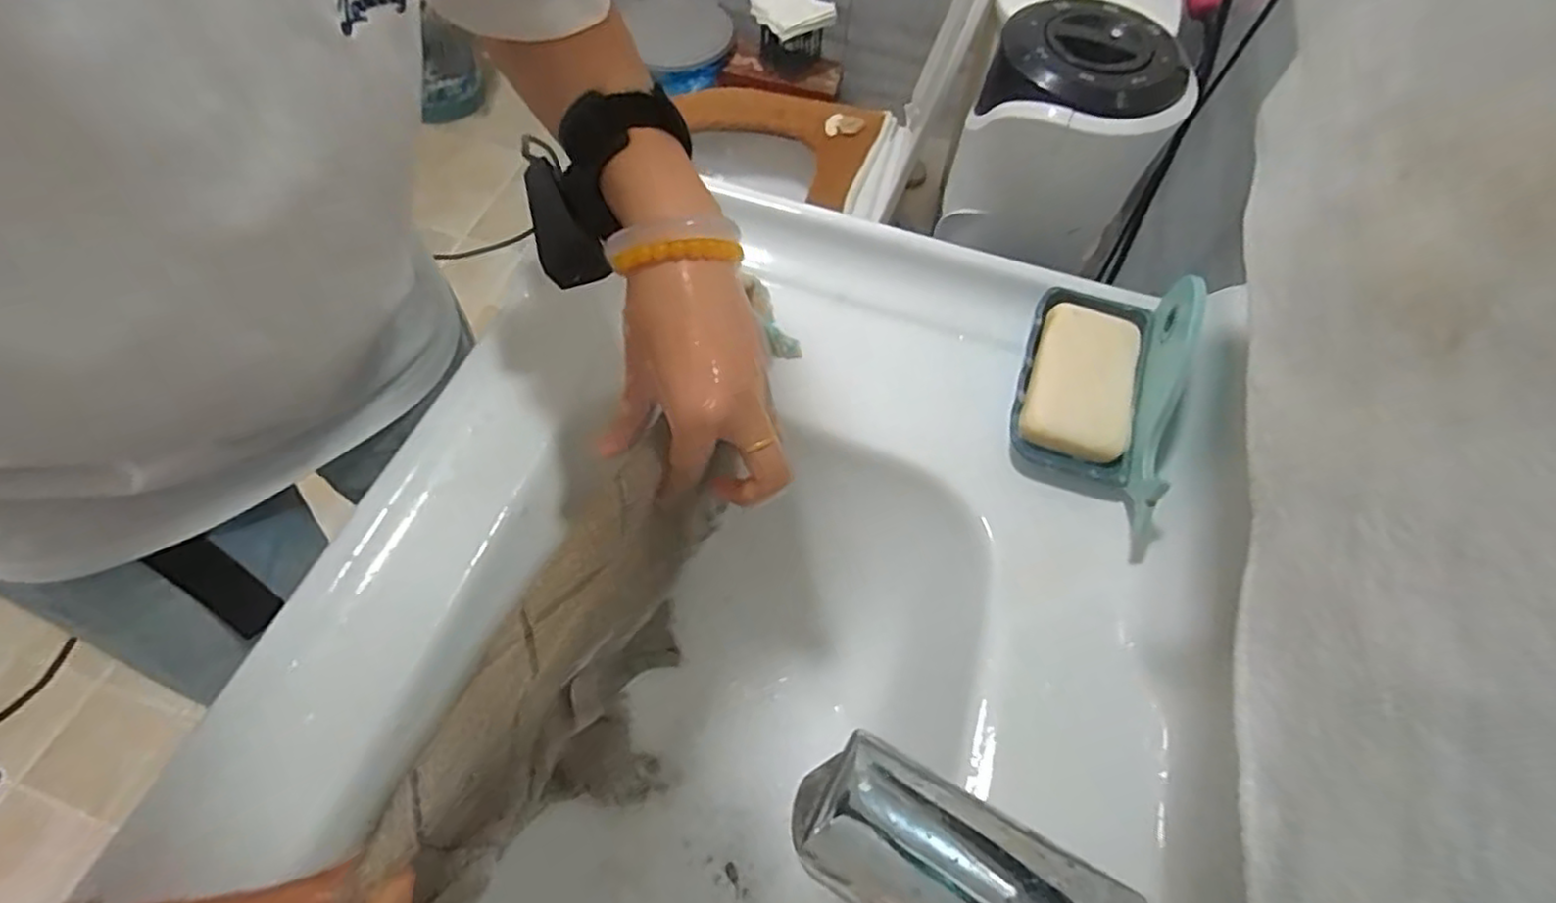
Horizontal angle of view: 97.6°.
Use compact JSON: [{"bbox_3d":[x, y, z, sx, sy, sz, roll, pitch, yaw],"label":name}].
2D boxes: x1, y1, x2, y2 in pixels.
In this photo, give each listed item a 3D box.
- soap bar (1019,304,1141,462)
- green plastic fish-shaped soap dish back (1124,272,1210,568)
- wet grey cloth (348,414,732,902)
[{"bbox_3d":[0.190,-0.044,0.424,0.061,0.022,0.100,16,60,6],"label":"soap bar"},{"bbox_3d":[0.224,-0.024,0.396,0.018,0.059,0.169,16,79,7],"label":"green plastic fish-shaped soap dish back"},{"bbox_3d":[-0.100,0.138,0.363,0.059,0.193,0.236,20,61,9],"label":"wet grey cloth"}]

